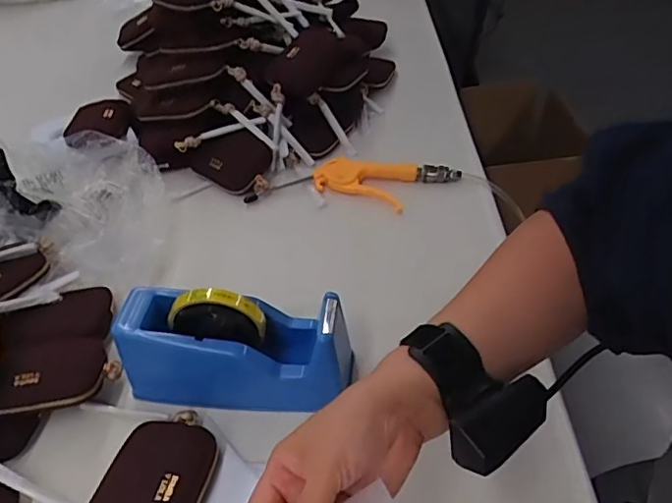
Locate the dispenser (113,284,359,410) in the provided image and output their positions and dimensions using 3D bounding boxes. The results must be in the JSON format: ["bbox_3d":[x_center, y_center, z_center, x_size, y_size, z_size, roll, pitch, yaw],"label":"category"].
[{"bbox_3d":[-0.088,0.081,0.492,0.201,0.101,0.070,3,43,8],"label":"dispenser"}]

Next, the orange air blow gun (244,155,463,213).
[{"bbox_3d":[0.023,-0.088,0.735,0.276,0.036,0.086,5,44,11],"label":"orange air blow gun"}]

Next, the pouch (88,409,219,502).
[{"bbox_3d":[-0.142,0.188,0.437,0.081,0.034,0.125,6,44,12],"label":"pouch"}]

